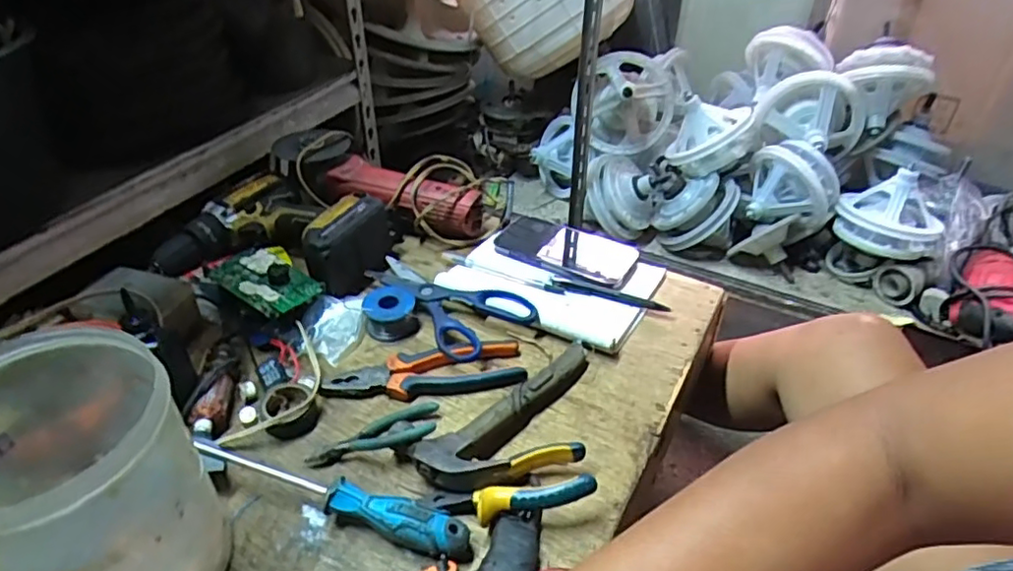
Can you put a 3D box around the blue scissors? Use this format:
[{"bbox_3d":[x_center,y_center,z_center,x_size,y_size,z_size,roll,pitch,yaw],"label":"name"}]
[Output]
[{"bbox_3d":[-0.065,0.009,0.675,0.103,0.024,0.183,-27,46,-31],"label":"blue scissors"}]

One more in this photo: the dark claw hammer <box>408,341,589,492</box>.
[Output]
[{"bbox_3d":[0.004,0.107,0.556,0.089,0.036,0.210,25,44,27],"label":"dark claw hammer"}]

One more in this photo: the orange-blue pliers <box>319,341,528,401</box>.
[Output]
[{"bbox_3d":[-0.077,0.082,0.597,0.186,0.018,0.050,-7,39,-10],"label":"orange-blue pliers"}]

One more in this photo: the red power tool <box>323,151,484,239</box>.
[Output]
[{"bbox_3d":[-0.131,-0.110,0.794,0.198,0.055,0.063,16,41,17],"label":"red power tool"}]

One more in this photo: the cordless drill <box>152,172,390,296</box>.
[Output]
[{"bbox_3d":[-0.259,-0.057,0.721,0.218,0.070,0.182,17,41,19],"label":"cordless drill"}]

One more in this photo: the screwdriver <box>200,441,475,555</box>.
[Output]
[{"bbox_3d":[-0.136,0.165,0.484,0.223,0.038,0.023,12,40,13],"label":"screwdriver"}]

